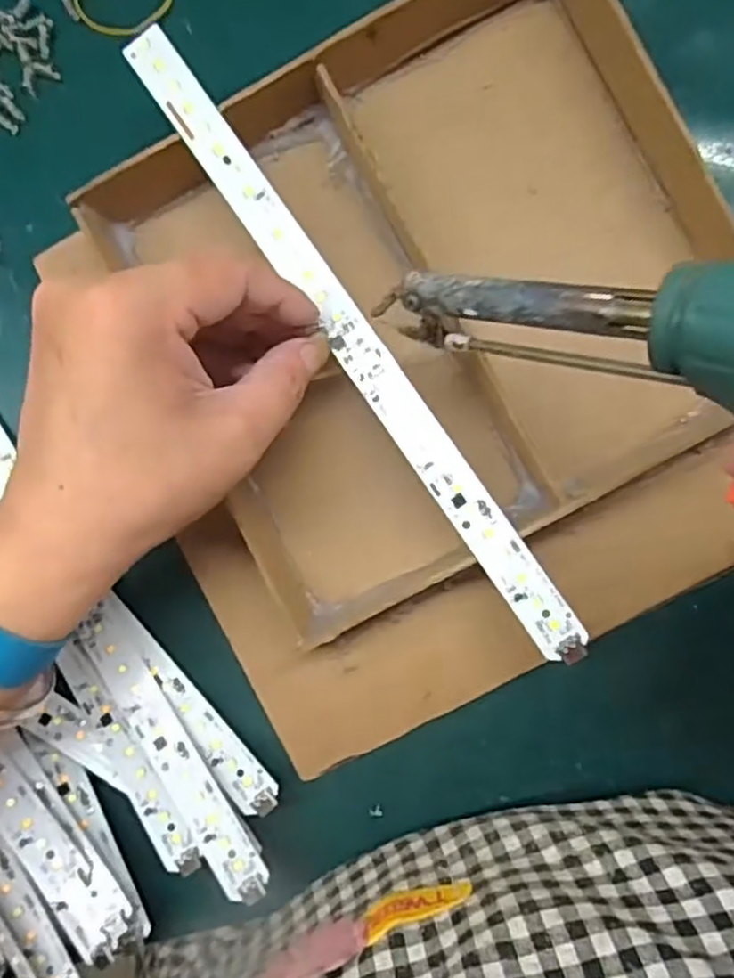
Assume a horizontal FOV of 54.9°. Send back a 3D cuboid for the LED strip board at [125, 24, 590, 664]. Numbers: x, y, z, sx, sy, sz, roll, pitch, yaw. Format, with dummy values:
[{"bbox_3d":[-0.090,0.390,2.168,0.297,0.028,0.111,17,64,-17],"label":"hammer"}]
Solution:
[{"bbox_3d":[-0.007,-0.058,0.268,0.016,0.007,0.284,-35,85,4],"label":"LED strip board"}]

